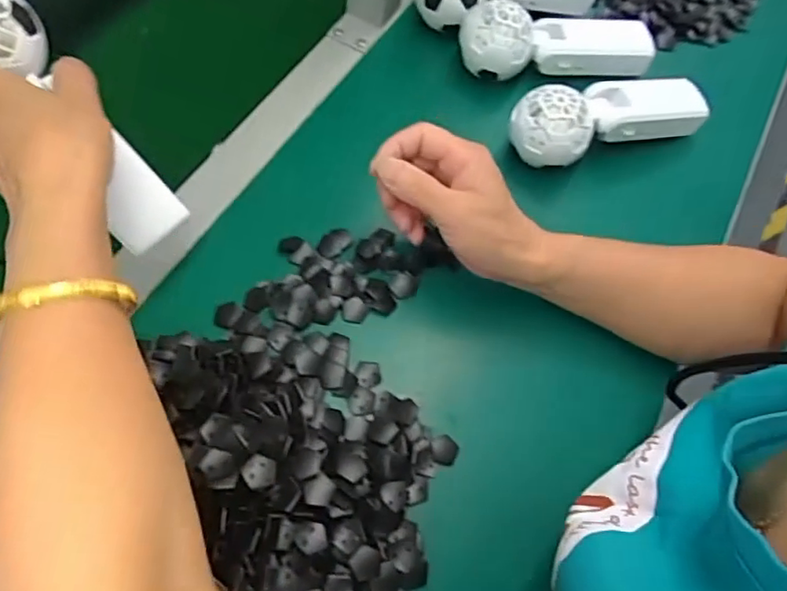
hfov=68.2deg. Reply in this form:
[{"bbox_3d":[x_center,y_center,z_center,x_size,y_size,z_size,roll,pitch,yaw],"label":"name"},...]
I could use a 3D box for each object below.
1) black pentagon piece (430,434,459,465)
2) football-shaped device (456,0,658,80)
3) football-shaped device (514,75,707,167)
[{"bbox_3d":[0.033,0.099,0.376,0.018,0.004,0.019,10,59,1],"label":"black pentagon piece"},{"bbox_3d":[0.146,-0.225,0.503,0.172,0.052,0.053,-4,60,-7],"label":"football-shaped device"},{"bbox_3d":[0.179,-0.145,0.471,0.167,0.051,0.048,-14,61,-13],"label":"football-shaped device"}]

